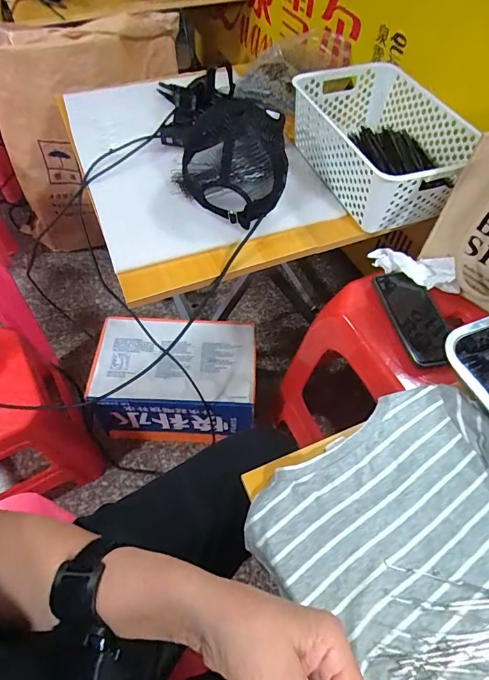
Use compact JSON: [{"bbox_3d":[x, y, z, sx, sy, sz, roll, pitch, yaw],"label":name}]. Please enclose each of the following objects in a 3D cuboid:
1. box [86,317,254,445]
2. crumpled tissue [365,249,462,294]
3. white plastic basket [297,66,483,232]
[{"bbox_3d":[-0.151,0.093,0.954,0.331,0.201,0.208,3,56,0],"label":"box"},{"bbox_3d":[0.263,-0.112,0.645,0.140,0.039,0.055,26,59,15],"label":"crumpled tissue"},{"bbox_3d":[0.230,-0.329,0.704,0.205,0.104,0.311,-18,59,-13],"label":"white plastic basket"}]

